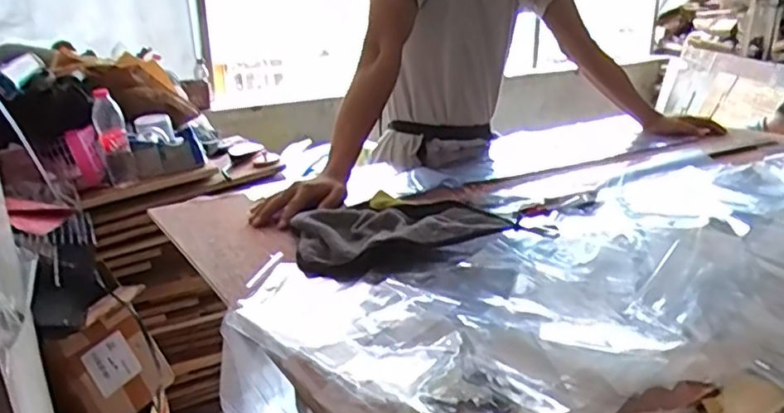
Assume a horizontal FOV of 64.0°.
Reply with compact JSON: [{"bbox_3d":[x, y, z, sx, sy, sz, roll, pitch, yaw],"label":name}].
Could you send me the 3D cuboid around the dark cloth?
[{"bbox_3d":[-0.003,0.035,0.807,0.241,0.039,0.217,-14,23,-30],"label":"dark cloth"}]

